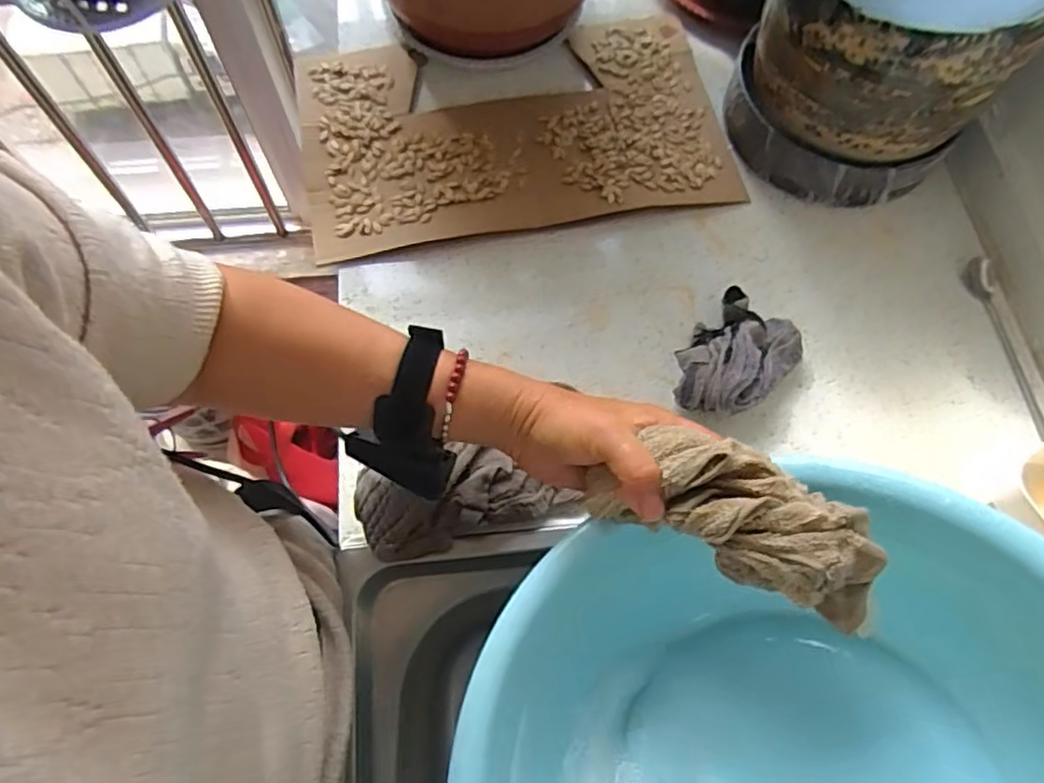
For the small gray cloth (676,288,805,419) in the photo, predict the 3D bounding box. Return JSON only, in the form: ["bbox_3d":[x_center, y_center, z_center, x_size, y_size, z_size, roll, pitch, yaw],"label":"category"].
[{"bbox_3d":[0.168,-0.025,0.530,0.119,0.052,0.079,-42,74,-16],"label":"small gray cloth"}]

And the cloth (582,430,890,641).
[{"bbox_3d":[0.116,0.069,0.357,0.157,0.066,0.054,26,69,9],"label":"cloth"}]

